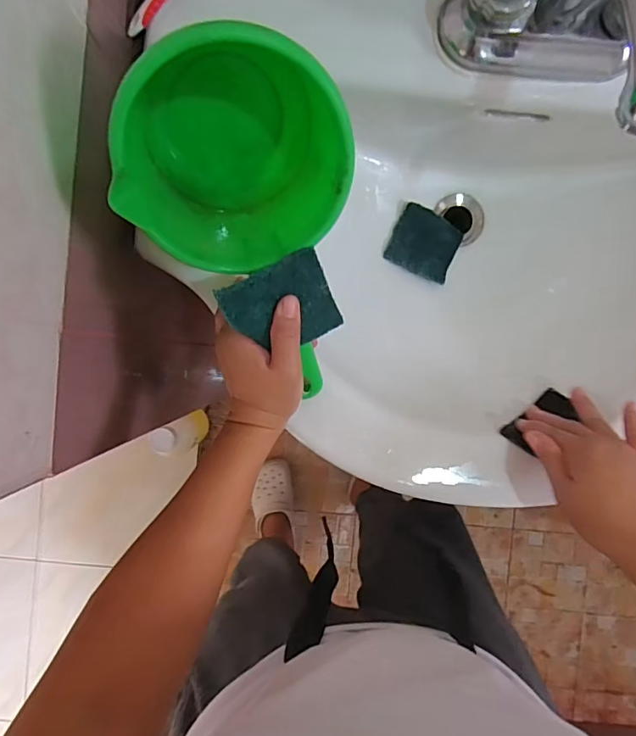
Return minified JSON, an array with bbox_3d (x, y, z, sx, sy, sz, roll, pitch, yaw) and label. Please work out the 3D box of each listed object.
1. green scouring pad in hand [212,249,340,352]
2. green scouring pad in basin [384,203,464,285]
[{"bbox_3d":[-0.025,-0.042,0.339,0.075,0.010,0.065,-29,132,-12],"label":"green scouring pad in hand"},{"bbox_3d":[0.119,-0.137,0.537,0.072,0.018,0.069,26,91,-1],"label":"green scouring pad in basin"}]

